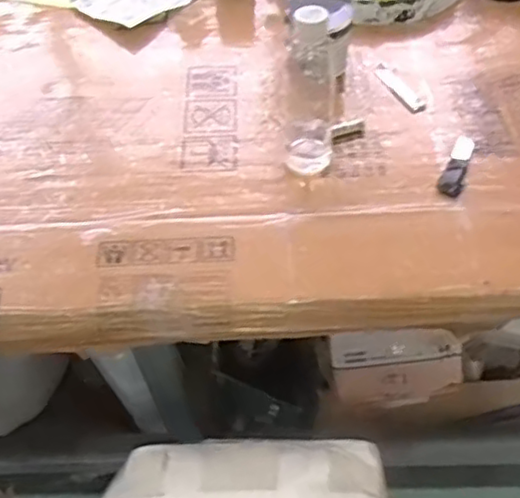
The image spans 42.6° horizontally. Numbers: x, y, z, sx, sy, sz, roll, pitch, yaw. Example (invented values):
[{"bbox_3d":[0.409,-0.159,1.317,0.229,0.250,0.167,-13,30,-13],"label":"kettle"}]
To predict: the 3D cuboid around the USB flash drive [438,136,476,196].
[{"bbox_3d":[0.226,-0.098,0.760,0.024,0.011,0.105,18,55,17],"label":"USB flash drive"}]

